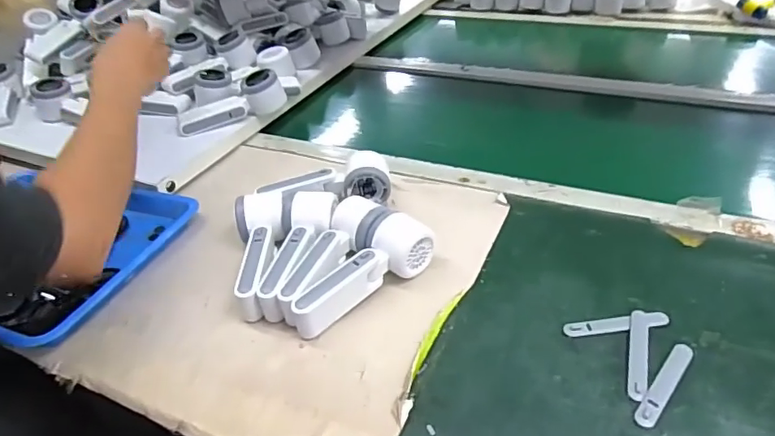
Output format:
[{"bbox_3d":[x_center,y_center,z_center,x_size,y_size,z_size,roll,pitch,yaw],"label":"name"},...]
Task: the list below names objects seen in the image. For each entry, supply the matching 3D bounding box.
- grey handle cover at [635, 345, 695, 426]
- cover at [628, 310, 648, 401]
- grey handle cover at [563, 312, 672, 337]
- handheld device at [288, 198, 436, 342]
[{"bbox_3d":[0.228,0.135,0.434,0.015,0.004,0.096,26,48,36],"label":"grey handle cover"},{"bbox_3d":[0.218,0.116,0.459,0.015,0.004,0.096,8,40,19],"label":"cover"},{"bbox_3d":[0.211,0.097,0.485,0.095,0.004,0.018,-6,37,1],"label":"grey handle cover"},{"bbox_3d":[-0.046,0.042,0.553,0.166,0.052,0.113,-30,43,-27],"label":"handheld device"}]

